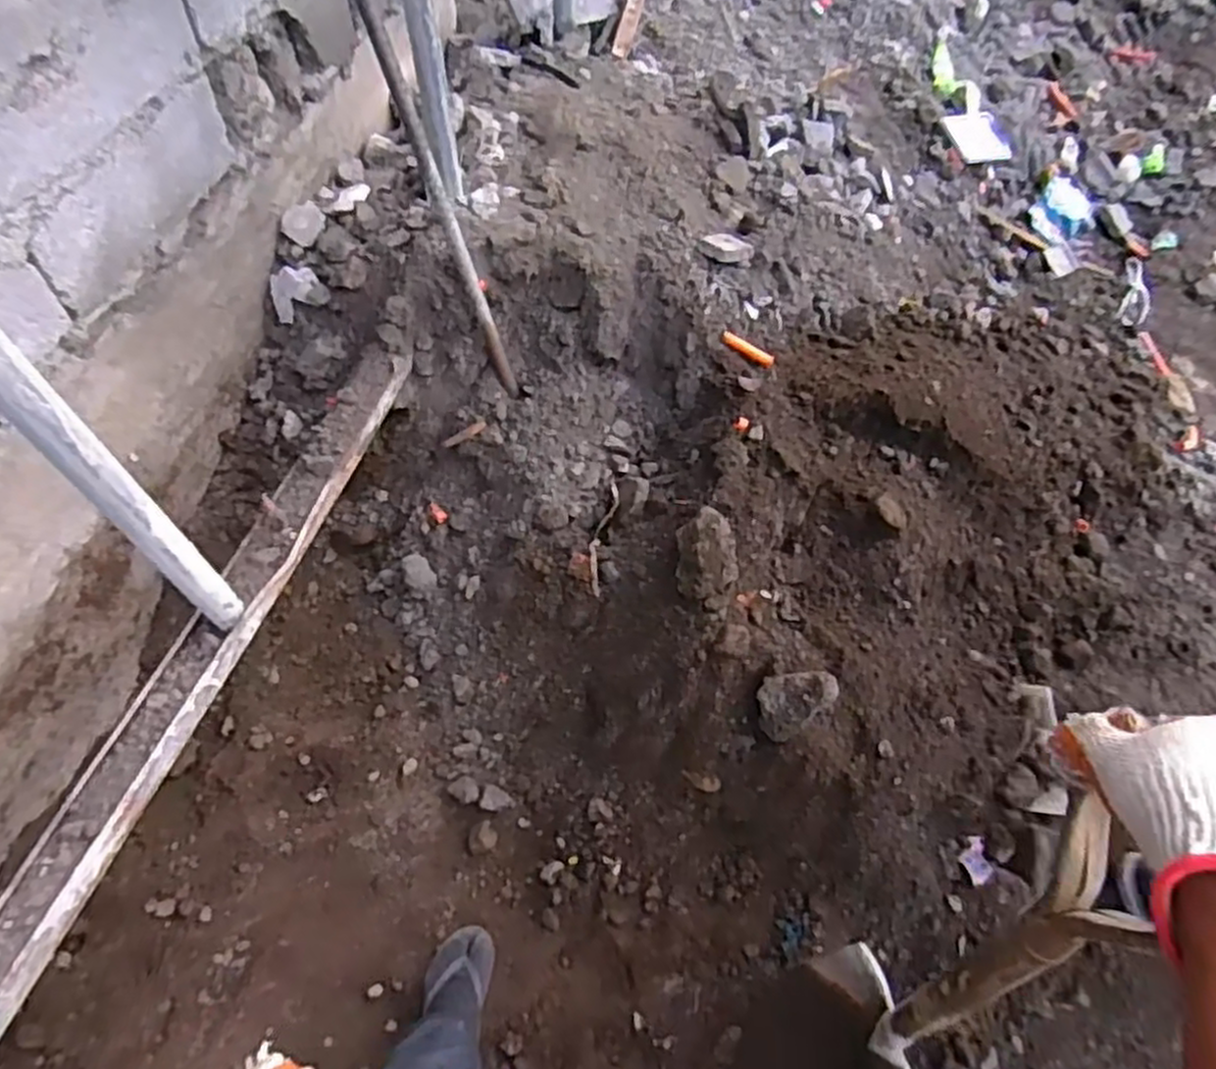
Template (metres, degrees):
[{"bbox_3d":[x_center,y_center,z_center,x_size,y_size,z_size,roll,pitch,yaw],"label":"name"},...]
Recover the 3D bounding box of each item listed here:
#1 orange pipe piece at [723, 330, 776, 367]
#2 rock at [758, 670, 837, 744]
[{"bbox_3d":[0.258,-0.342,1.430,0.109,0.014,0.025,32,63,18],"label":"orange pipe piece"},{"bbox_3d":[0.287,0.250,1.194,0.126,0.060,0.088,-32,64,-19],"label":"rock"}]

